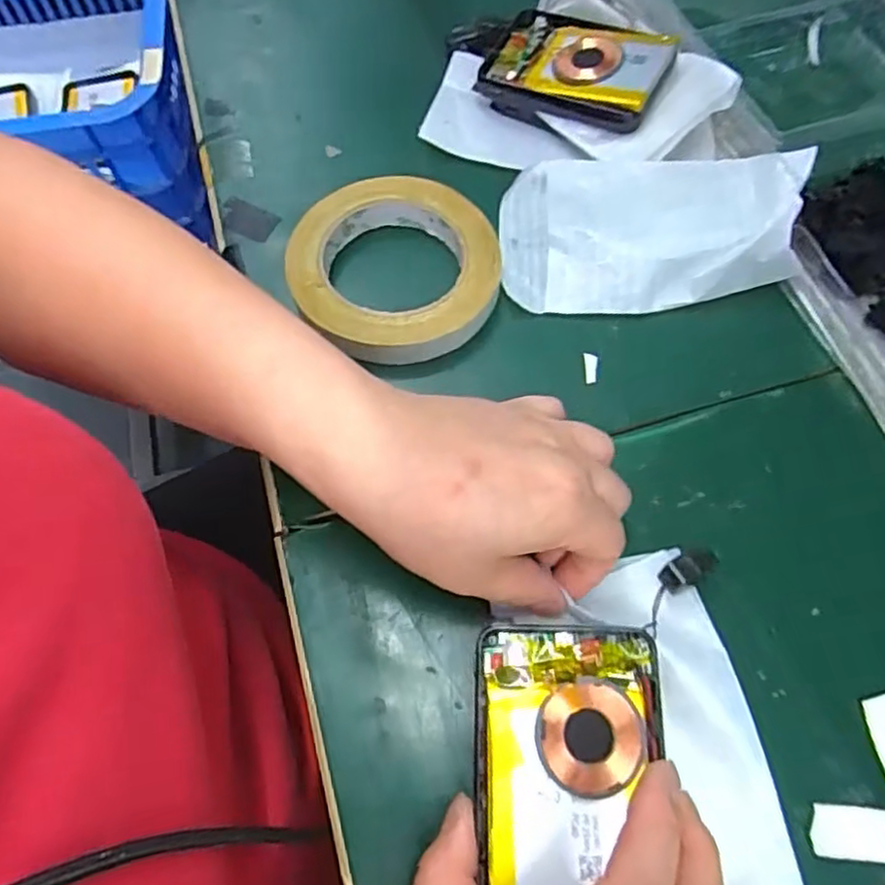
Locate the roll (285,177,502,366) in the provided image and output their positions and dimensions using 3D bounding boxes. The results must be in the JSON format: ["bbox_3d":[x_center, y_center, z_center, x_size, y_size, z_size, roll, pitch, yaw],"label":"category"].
[{"bbox_3d":[-0.025,-0.096,0.378,0.113,0.020,0.112,-1,65,2],"label":"roll"}]

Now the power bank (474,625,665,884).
[{"bbox_3d":[0.048,0.125,0.258,0.069,0.014,0.107,2,65,3],"label":"power bank"}]

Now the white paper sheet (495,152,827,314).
[{"bbox_3d":[0.110,-0.120,0.371,0.152,0.043,0.089,1,65,3],"label":"white paper sheet"}]

